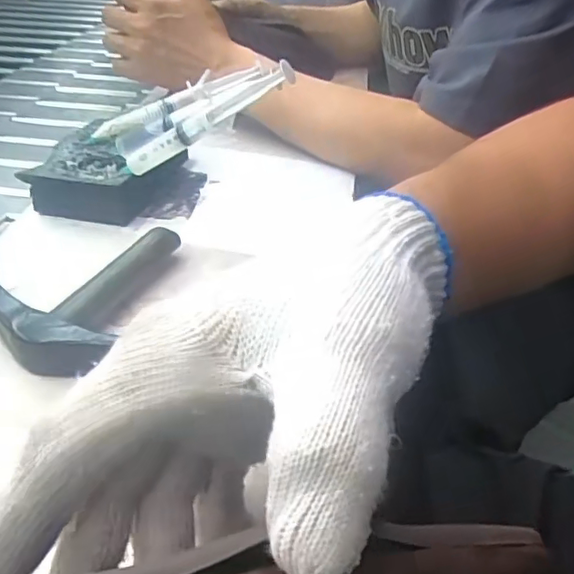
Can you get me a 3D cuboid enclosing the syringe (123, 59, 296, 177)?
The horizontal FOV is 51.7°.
[{"bbox_3d":[-0.059,-0.115,0.413,0.144,0.016,0.024,-21,21,31],"label":"syringe"}]

